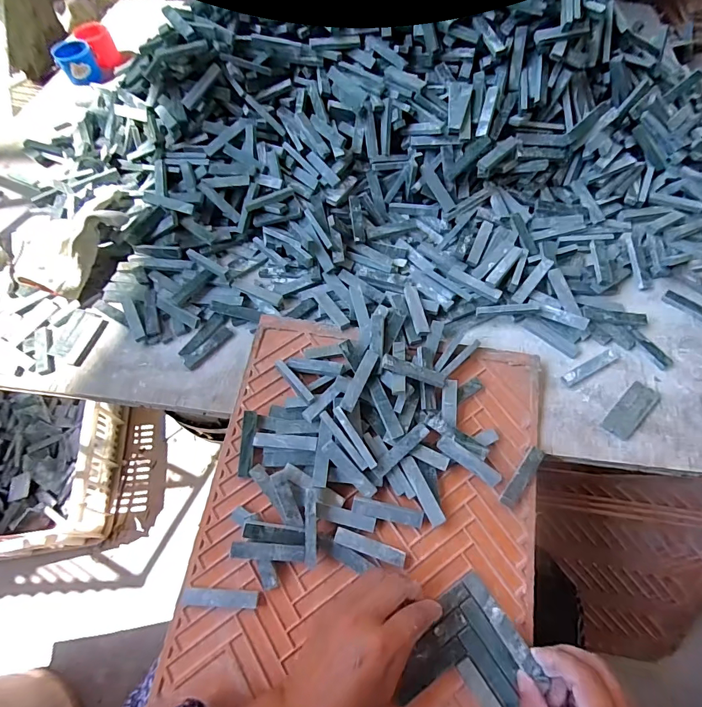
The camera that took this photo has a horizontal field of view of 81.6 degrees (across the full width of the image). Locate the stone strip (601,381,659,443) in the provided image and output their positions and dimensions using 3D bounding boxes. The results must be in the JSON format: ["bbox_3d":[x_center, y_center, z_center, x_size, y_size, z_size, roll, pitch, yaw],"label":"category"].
[{"bbox_3d":[0.266,0.054,0.386,0.060,0.009,0.025,-42,67,-17],"label":"stone strip"}]

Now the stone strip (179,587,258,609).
[{"bbox_3d":[-0.113,0.211,0.350,0.064,0.005,0.015,5,76,-3],"label":"stone strip"}]

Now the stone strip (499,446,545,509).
[{"bbox_3d":[0.155,0.112,0.367,0.013,0.012,0.059,33,69,19],"label":"stone strip"}]

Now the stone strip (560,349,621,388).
[{"bbox_3d":[0.239,0.014,0.403,0.062,0.008,0.013,-26,63,-10],"label":"stone strip"}]

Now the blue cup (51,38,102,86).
[{"bbox_3d":[-0.418,-0.444,0.622,0.052,0.049,0.055,-2,62,3],"label":"blue cup"}]

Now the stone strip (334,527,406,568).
[{"bbox_3d":[0.017,0.170,0.357,0.063,0.013,0.013,17,64,12],"label":"stone strip"}]

